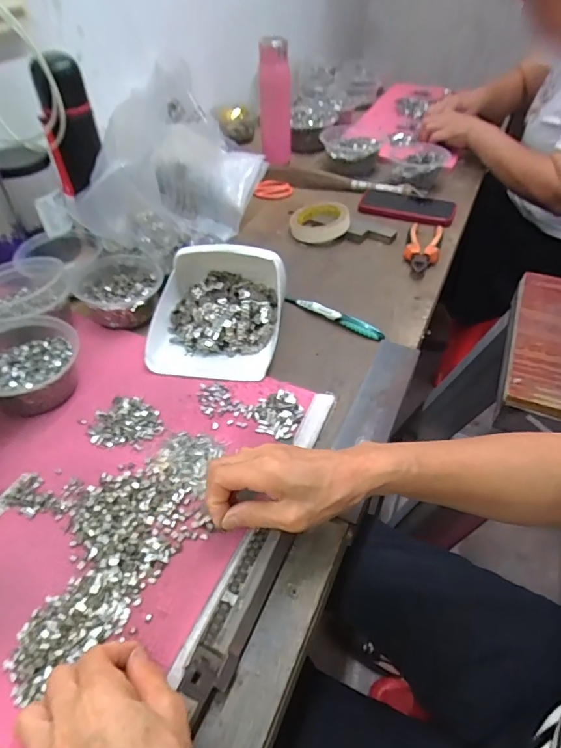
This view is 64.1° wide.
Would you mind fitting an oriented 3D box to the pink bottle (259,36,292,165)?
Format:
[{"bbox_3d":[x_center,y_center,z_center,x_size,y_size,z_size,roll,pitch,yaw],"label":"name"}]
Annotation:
[{"bbox_3d":[-0.012,-0.578,0.959,0.069,0.288,0.050,8,70,4],"label":"pink bottle"}]

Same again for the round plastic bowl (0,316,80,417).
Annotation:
[{"bbox_3d":[-0.276,-0.013,0.498,0.104,0.061,0.118,-33,54,-26],"label":"round plastic bowl"}]

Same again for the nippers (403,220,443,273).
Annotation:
[{"bbox_3d":[0.228,-0.204,0.713,0.051,0.031,0.137,14,47,14],"label":"nippers"}]

